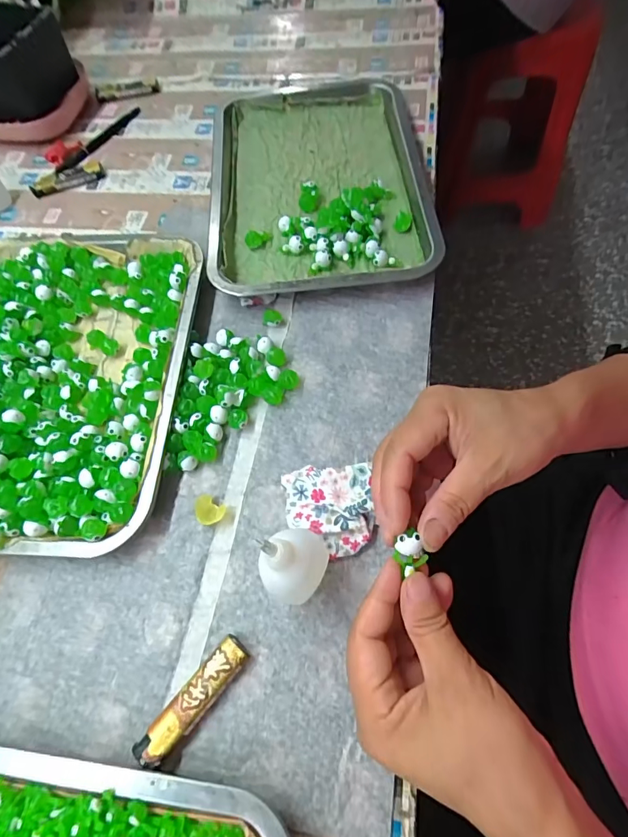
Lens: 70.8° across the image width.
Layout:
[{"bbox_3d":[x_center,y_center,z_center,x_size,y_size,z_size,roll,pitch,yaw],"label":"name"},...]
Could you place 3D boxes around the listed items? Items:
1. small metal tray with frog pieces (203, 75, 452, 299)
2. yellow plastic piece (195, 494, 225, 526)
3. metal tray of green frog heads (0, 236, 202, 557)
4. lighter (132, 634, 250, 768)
[{"bbox_3d":[0.000,-0.245,0.455,0.210,0.031,0.289,-5,65,1],"label":"small metal tray with frog pieces"},{"bbox_3d":[-0.076,0.067,0.321,0.023,0.008,0.019,25,69,14],"label":"yellow plastic piece"},{"bbox_3d":[-0.228,-0.041,0.372,0.234,0.034,0.293,1,65,4],"label":"metal tray of green frog heads"},{"bbox_3d":[-0.072,0.170,0.267,0.020,0.013,0.078,37,73,18],"label":"lighter"}]

